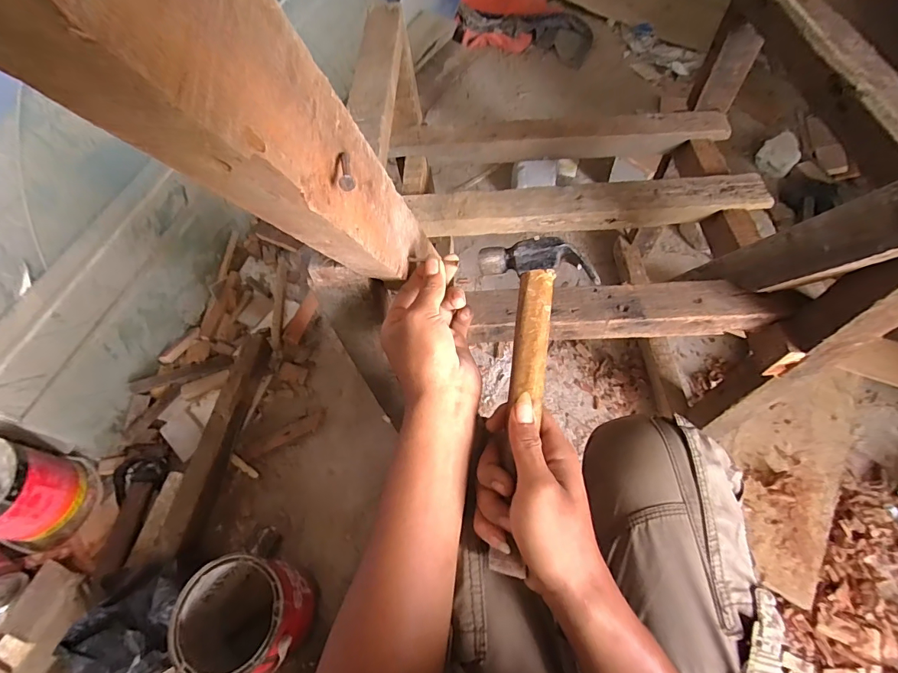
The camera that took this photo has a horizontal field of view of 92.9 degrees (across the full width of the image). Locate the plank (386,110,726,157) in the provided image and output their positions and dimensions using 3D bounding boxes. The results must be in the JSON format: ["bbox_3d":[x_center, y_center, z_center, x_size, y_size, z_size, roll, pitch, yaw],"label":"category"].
[{"bbox_3d":[0.174,-0.336,0.718,0.540,0.033,0.069,1,59,4],"label":"plank"}]

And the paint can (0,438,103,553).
[{"bbox_3d":[-0.759,0.270,0.743,0.186,0.159,0.160,11,60,10],"label":"paint can"}]

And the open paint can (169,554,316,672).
[{"bbox_3d":[-0.294,0.416,0.639,0.151,0.163,0.139,-2,58,3],"label":"open paint can"}]

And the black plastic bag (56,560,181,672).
[{"bbox_3d":[-0.469,0.416,0.609,0.120,0.073,0.159,-6,58,0],"label":"black plastic bag"}]

